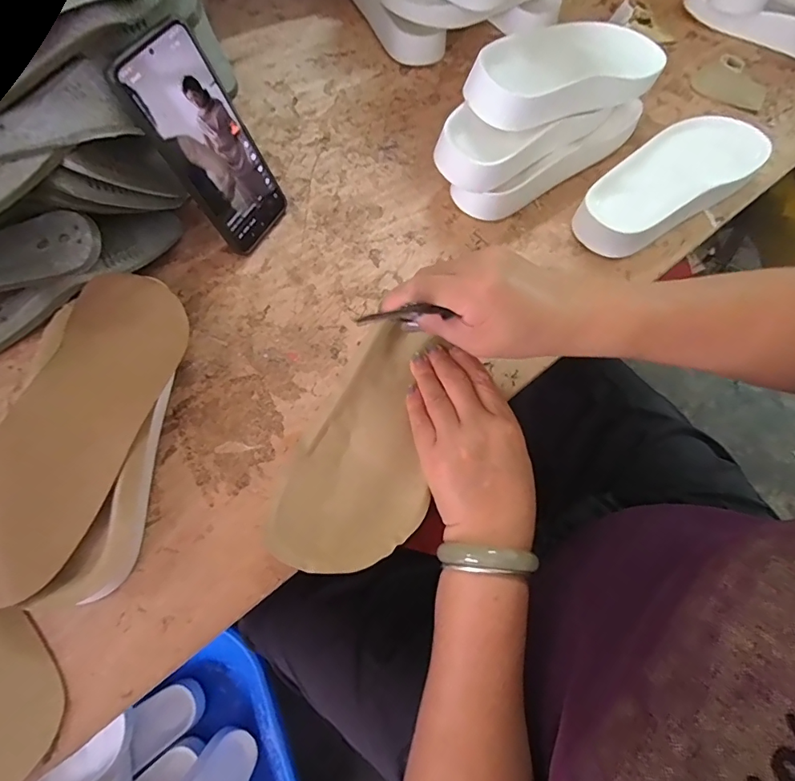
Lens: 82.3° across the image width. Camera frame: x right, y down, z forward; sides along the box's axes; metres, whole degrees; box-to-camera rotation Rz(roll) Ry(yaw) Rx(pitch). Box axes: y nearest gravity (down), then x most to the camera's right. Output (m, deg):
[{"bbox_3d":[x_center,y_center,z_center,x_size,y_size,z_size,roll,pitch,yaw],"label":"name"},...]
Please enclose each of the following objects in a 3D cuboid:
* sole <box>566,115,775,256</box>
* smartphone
[{"bbox_3d":[0.283,-0.216,0.475,0.241,0.030,0.091,-36,73,-16],"label":"sole"},{"bbox_3d":[-0.152,-0.199,0.379,0.008,0.164,0.083,18,69,30],"label":"smartphone"}]

